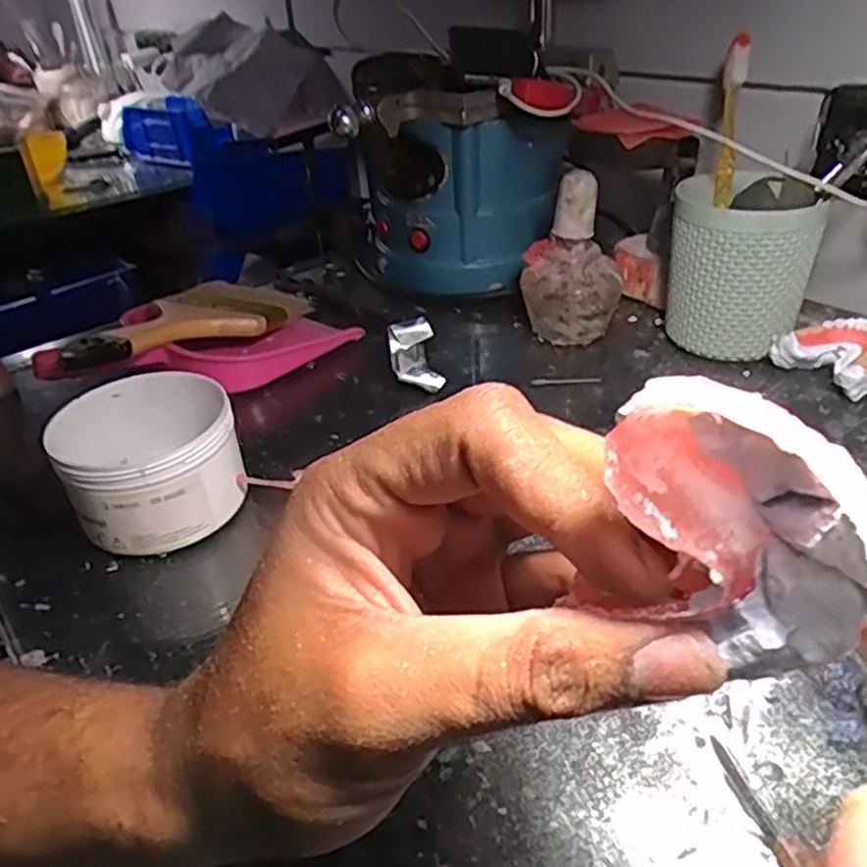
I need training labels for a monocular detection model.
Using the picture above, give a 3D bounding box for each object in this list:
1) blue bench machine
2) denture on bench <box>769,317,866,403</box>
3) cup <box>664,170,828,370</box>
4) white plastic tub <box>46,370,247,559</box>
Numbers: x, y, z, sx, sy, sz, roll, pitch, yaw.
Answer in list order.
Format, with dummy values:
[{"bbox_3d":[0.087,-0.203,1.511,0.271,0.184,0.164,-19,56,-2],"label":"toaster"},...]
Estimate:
[{"bbox_3d":[0.018,-0.227,0.631,0.175,0.189,0.153,-5,34,-1],"label":"blue bench machine"},{"bbox_3d":[0.264,-0.052,0.480,0.064,0.035,0.057,20,41,32],"label":"denture on bench"},{"bbox_3d":[0.214,-0.116,0.507,0.091,0.110,0.087,10,37,20],"label":"cup"},{"bbox_3d":[-0.153,0.014,0.396,0.087,0.066,0.094,-3,34,2],"label":"white plastic tub"}]

